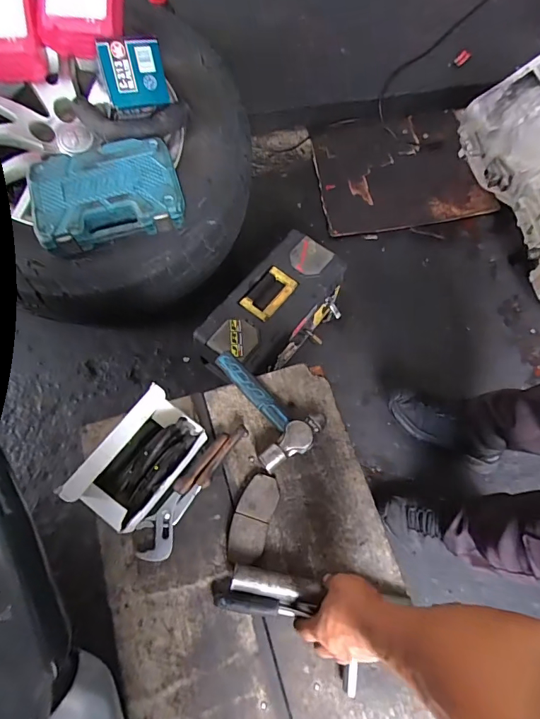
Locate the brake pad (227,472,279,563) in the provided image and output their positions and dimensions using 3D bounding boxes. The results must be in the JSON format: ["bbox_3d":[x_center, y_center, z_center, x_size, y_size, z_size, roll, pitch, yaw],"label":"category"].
[{"bbox_3d":[-0.025,0.230,0.613,0.053,0.018,0.122,17,69,4],"label":"brake pad"}]

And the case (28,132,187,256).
[{"bbox_3d":[-0.311,-0.326,0.804,0.271,0.057,0.206,-15,70,-8],"label":"case"}]

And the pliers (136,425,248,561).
[{"bbox_3d":[-0.115,0.186,0.619,0.051,0.028,0.223,32,71,9],"label":"pliers"}]

